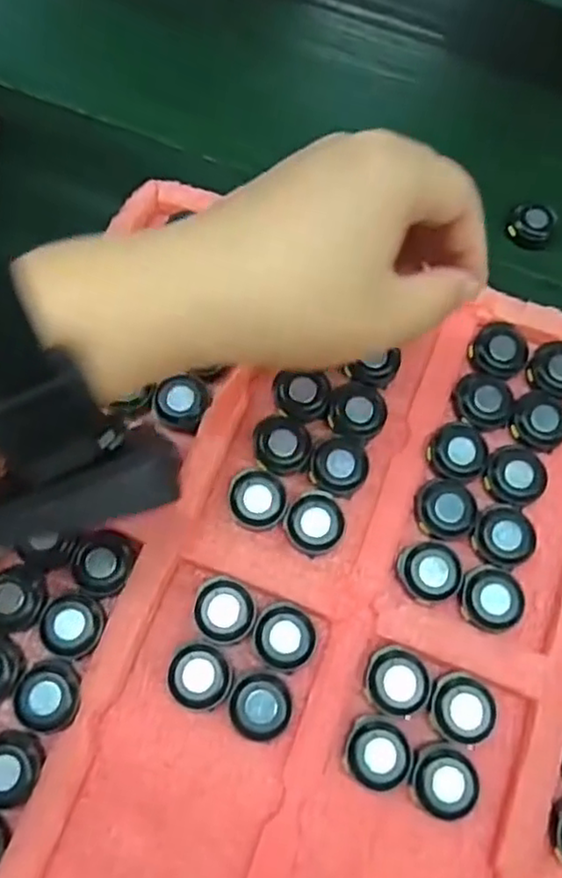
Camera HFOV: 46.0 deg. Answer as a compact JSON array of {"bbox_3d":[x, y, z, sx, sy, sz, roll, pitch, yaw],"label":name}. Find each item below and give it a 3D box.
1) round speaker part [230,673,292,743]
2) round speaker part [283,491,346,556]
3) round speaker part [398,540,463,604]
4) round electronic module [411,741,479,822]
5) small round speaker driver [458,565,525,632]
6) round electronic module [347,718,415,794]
[{"bbox_3d":[-0.009,0.121,0.300,0.027,0.015,0.028,12,69,2],"label":"round speaker part"},{"bbox_3d":[0.017,0.040,0.325,0.028,0.007,0.030,14,69,3],"label":"round speaker part"},{"bbox_3d":[0.072,0.063,0.318,0.030,0.007,0.030,1,69,-2],"label":"round speaker part"},{"bbox_3d":[0.072,0.151,0.294,0.027,0.017,0.029,1,69,-2],"label":"round electronic module"},{"bbox_3d":[0.100,0.075,0.314,0.028,0.005,0.030,1,69,-2],"label":"small round speaker driver"},{"bbox_3d":[0.044,0.140,0.295,0.029,0.015,0.029,1,69,-2],"label":"round electronic module"}]

